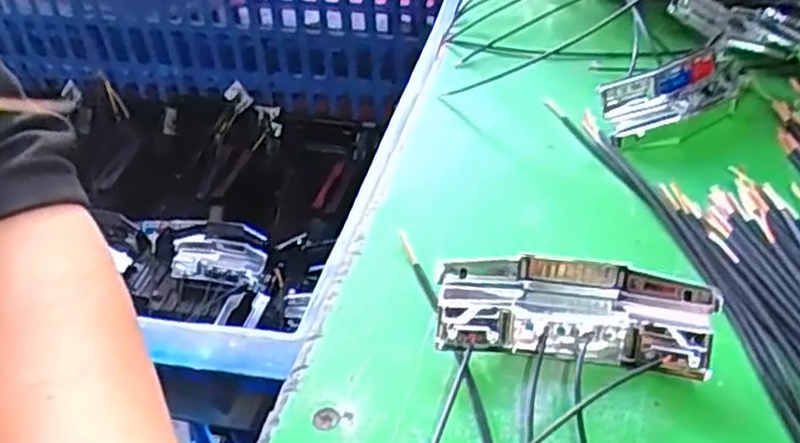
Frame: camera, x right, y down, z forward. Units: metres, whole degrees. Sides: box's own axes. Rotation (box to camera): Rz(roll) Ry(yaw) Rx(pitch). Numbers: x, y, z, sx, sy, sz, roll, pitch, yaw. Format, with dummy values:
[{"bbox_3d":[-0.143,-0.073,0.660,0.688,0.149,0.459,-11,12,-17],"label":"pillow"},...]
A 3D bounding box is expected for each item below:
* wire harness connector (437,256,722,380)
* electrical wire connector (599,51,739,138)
[{"bbox_3d":[0.064,0.035,0.281,0.095,0.023,0.037,5,41,9],"label":"wire harness connector"},{"bbox_3d":[0.141,-0.065,0.380,0.083,0.029,0.023,-20,44,-19],"label":"electrical wire connector"}]

